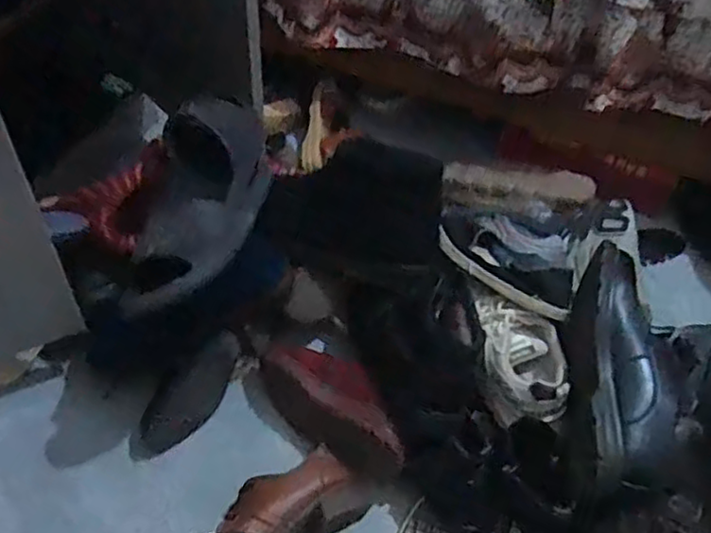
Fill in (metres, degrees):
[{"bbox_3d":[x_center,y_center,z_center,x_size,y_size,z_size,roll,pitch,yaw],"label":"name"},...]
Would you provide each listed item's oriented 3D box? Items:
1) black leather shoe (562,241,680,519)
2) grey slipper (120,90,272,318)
[{"bbox_3d":[0.290,0.116,0.746,0.107,0.074,0.289,9,67,3],"label":"black leather shoe"},{"bbox_3d":[-0.168,-0.079,0.762,0.119,0.073,0.290,6,50,1],"label":"grey slipper"}]

